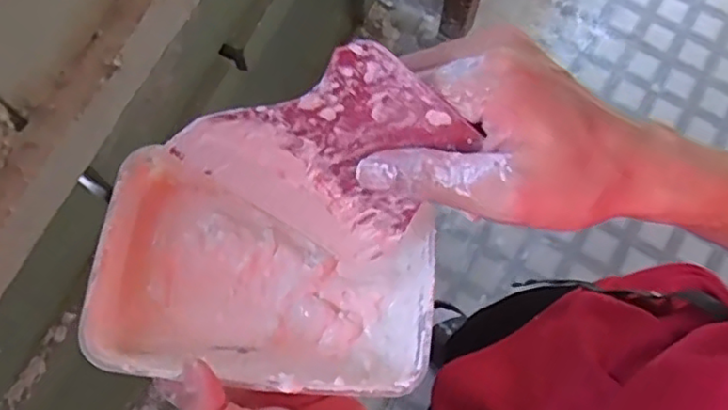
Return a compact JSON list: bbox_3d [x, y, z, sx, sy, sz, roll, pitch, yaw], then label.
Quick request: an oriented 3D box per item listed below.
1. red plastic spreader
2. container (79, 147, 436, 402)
[{"bbox_3d":[-0.005,-0.016,0.279,0.105,0.116,0.004,-25,46,30],"label":"red plastic spreader"},{"bbox_3d":[-0.049,0.040,0.337,0.167,0.043,0.108,12,73,-10],"label":"container"}]

